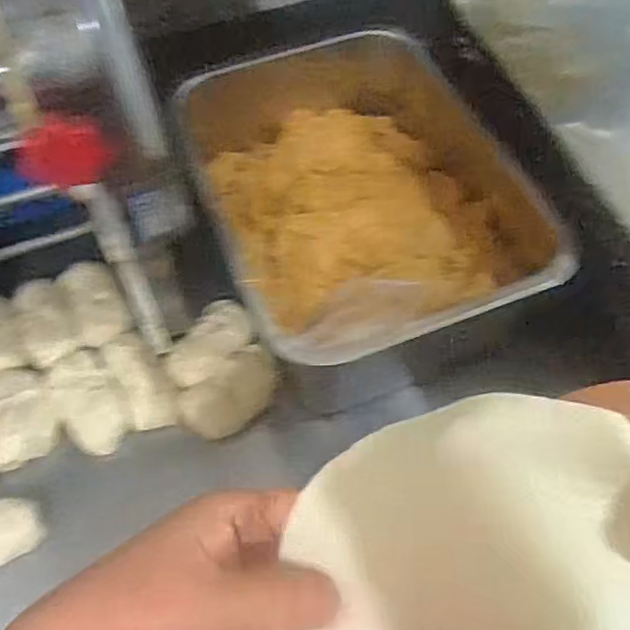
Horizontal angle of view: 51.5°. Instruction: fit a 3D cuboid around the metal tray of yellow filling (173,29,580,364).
[{"bbox_3d":[0.040,-0.106,0.611,0.255,0.099,0.325,-17,58,-9],"label":"metal tray of yellow filling"}]

